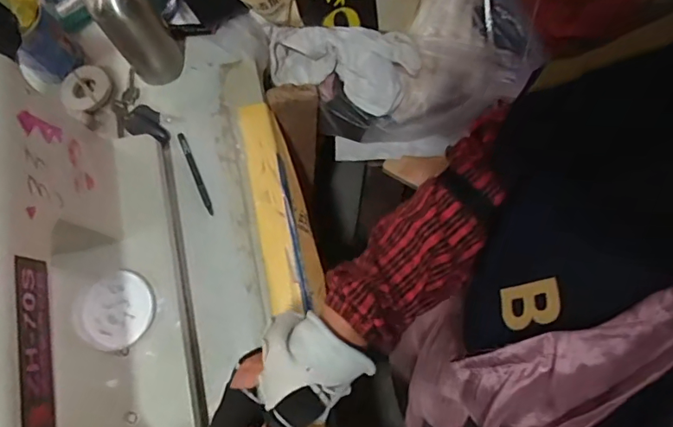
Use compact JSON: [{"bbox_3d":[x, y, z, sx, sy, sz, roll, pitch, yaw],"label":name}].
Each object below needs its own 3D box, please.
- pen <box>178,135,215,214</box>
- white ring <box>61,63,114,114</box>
[{"bbox_3d":[-0.192,-0.055,0.675,0.009,0.006,0.124,-23,80,-5],"label":"pen"},{"bbox_3d":[-0.348,-0.173,0.697,0.068,0.019,0.067,0,78,-1],"label":"white ring"}]

